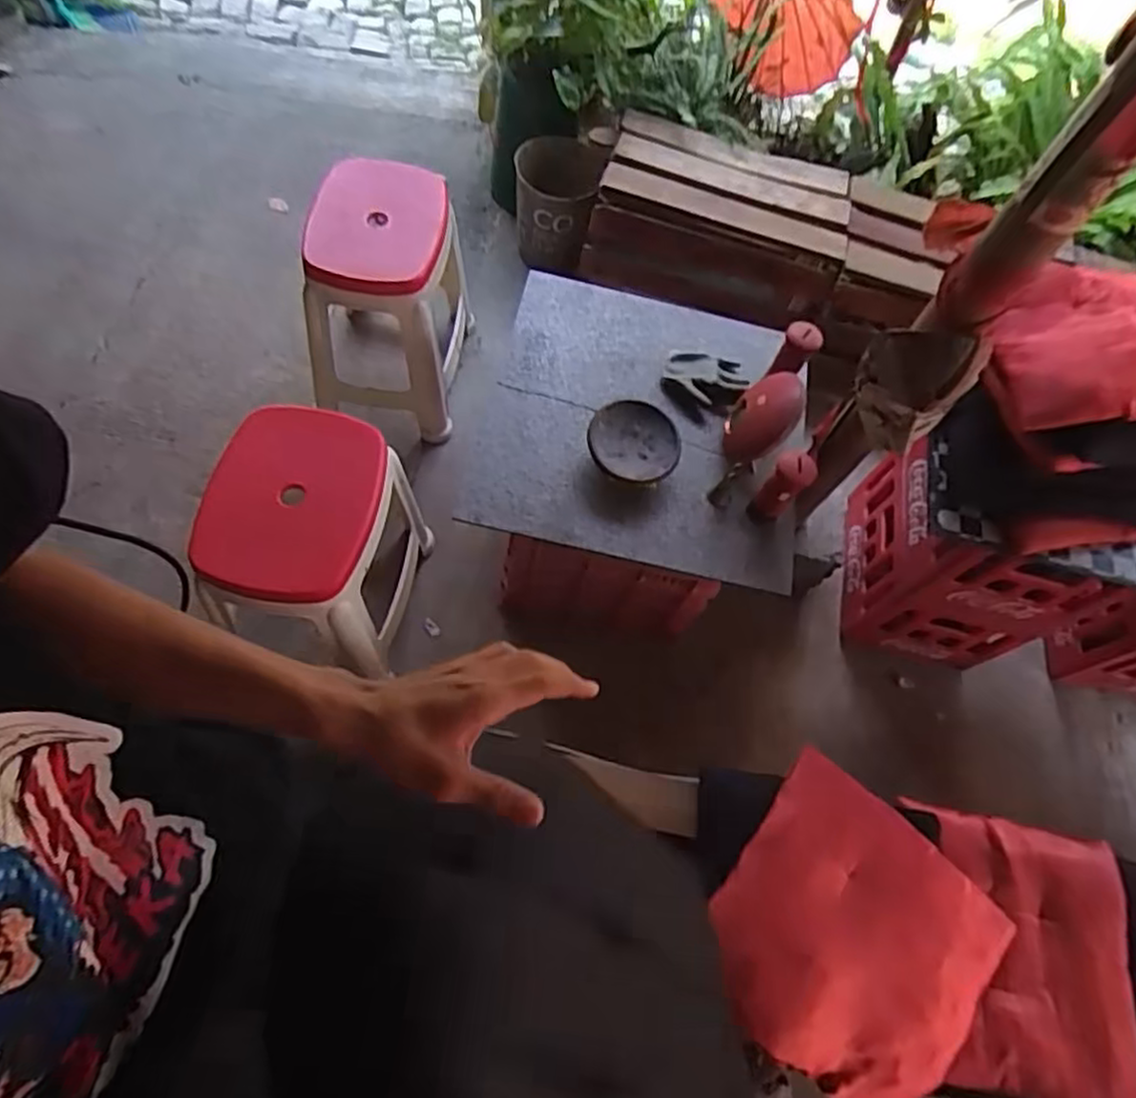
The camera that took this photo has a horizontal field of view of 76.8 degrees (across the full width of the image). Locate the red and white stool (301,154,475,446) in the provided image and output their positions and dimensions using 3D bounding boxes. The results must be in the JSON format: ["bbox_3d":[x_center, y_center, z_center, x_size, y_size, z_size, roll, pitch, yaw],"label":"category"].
[{"bbox_3d":[-0.364,-0.503,1.452,0.270,0.429,0.335,6,65,-6],"label":"red and white stool"}]

